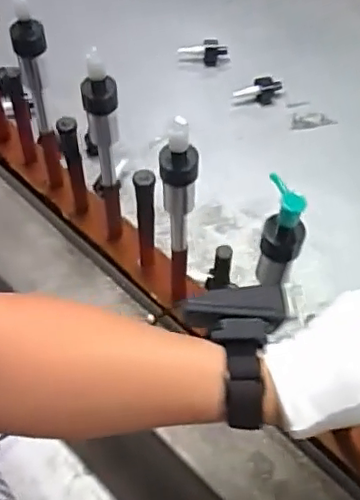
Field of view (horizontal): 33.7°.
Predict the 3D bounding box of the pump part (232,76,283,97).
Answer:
[{"bbox_3d":[0.111,-0.230,0.851,0.068,0.025,0.018,-10,57,-8],"label":"pump part"}]

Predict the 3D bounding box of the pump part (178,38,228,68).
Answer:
[{"bbox_3d":[0.034,-0.293,0.884,0.069,0.026,0.028,-3,56,-3],"label":"pump part"}]

